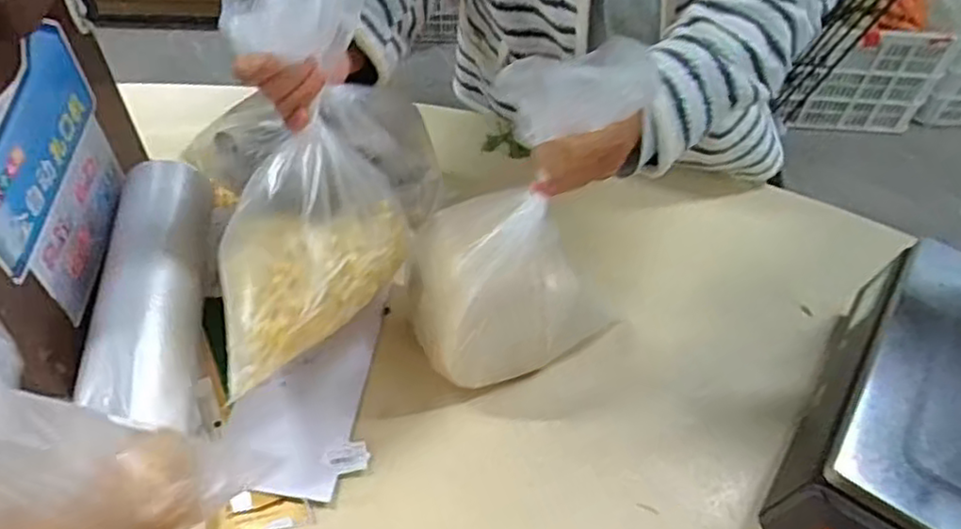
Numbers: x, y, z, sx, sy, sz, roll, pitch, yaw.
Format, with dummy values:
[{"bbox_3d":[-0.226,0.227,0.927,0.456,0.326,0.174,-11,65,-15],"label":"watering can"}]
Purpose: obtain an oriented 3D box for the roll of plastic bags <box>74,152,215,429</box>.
[{"bbox_3d":[-0.324,0.022,0.693,0.086,0.075,0.315,-6,53,-9],"label":"roll of plastic bags"}]

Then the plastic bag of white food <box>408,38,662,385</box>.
[{"bbox_3d":[0.028,-0.032,0.604,0.168,0.353,0.131,-2,53,-6],"label":"plastic bag of white food"}]

